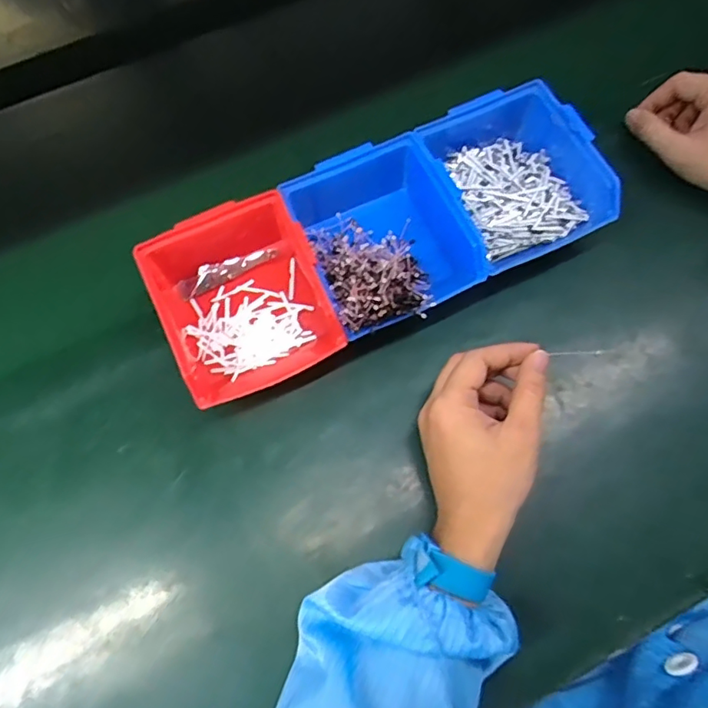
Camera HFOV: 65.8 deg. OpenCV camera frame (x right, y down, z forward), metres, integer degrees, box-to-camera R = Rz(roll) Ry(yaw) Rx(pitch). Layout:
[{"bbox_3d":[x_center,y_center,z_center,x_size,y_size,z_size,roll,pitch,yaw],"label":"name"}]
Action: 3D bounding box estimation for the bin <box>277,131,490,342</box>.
[{"bbox_3d":[0.021,-0.088,0.444,0.125,0.076,0.142,-28,73,-9],"label":"bin"}]

